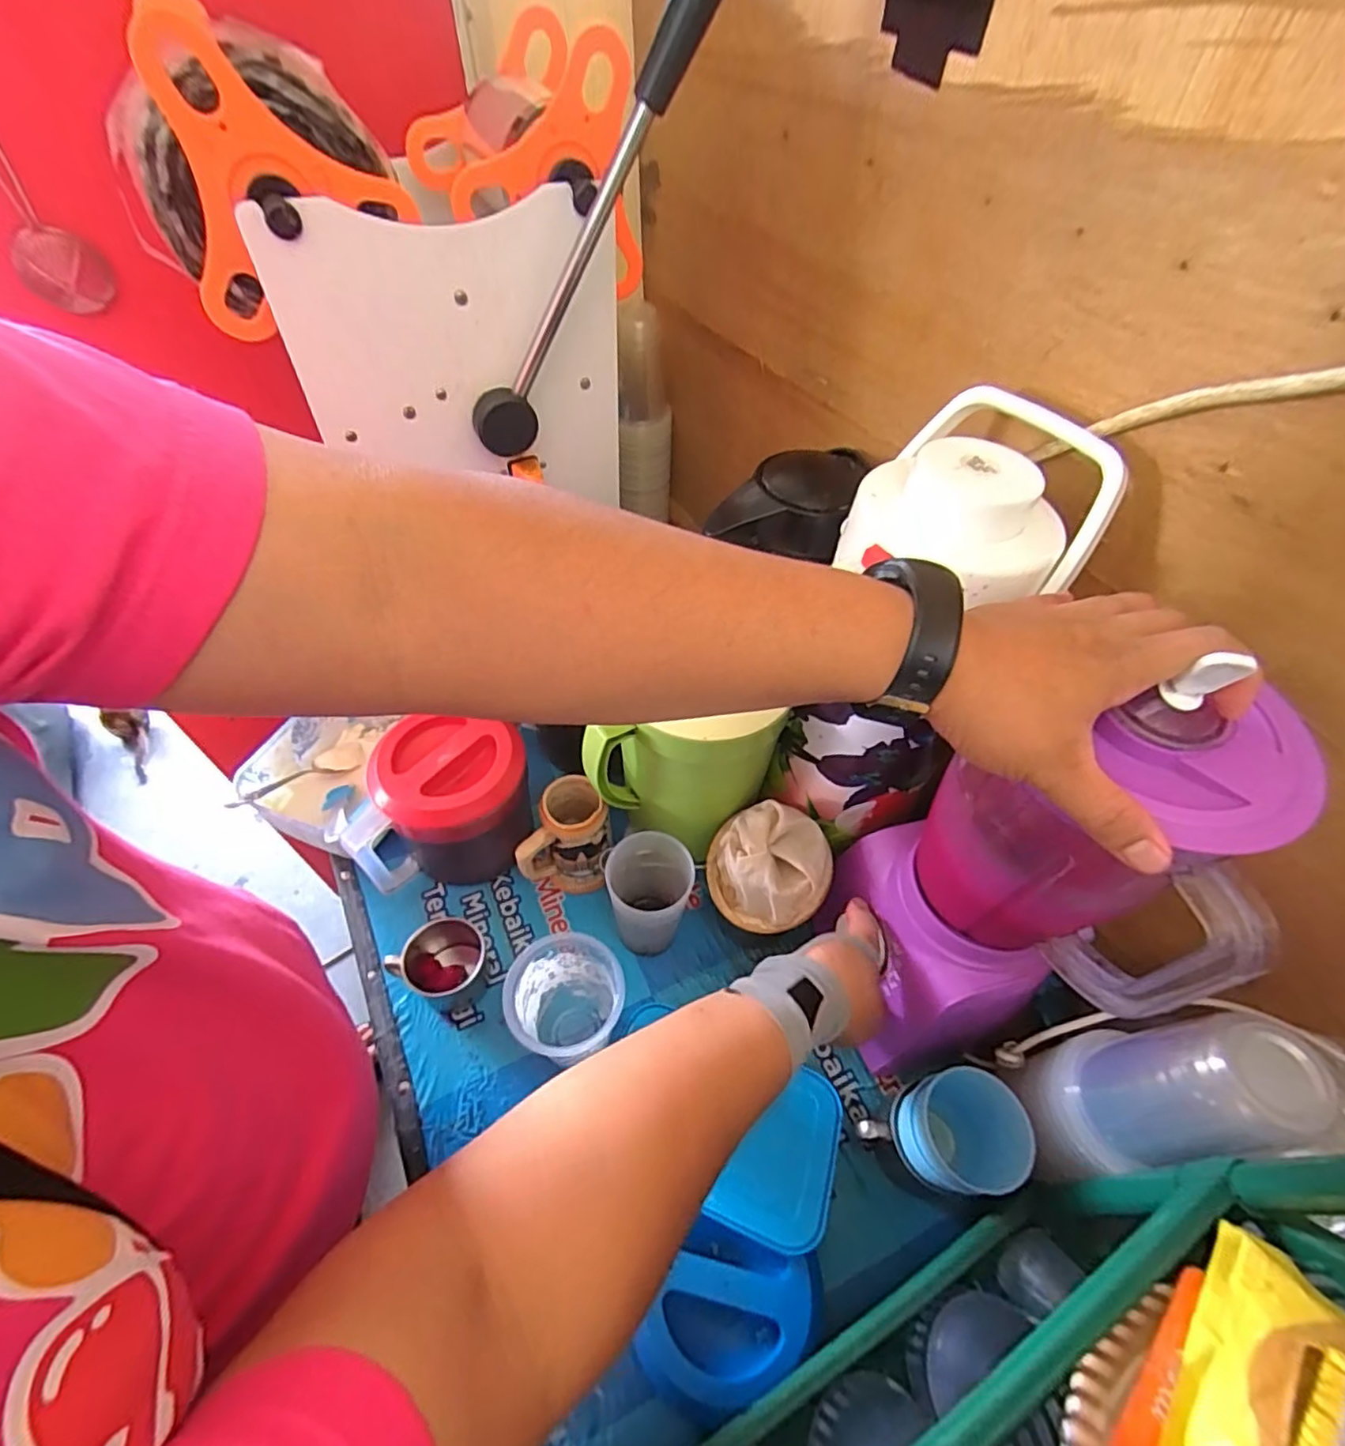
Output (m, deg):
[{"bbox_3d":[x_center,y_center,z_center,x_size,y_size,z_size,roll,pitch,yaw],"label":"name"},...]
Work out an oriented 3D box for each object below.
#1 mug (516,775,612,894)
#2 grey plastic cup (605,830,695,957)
[{"bbox_3d":[-0.108,0.114,0.628,0.087,0.114,0.072,-6,53,-8],"label":"mug"},{"bbox_3d":[-0.021,0.164,0.587,0.071,0.121,0.074,2,53,-2],"label":"grey plastic cup"}]

